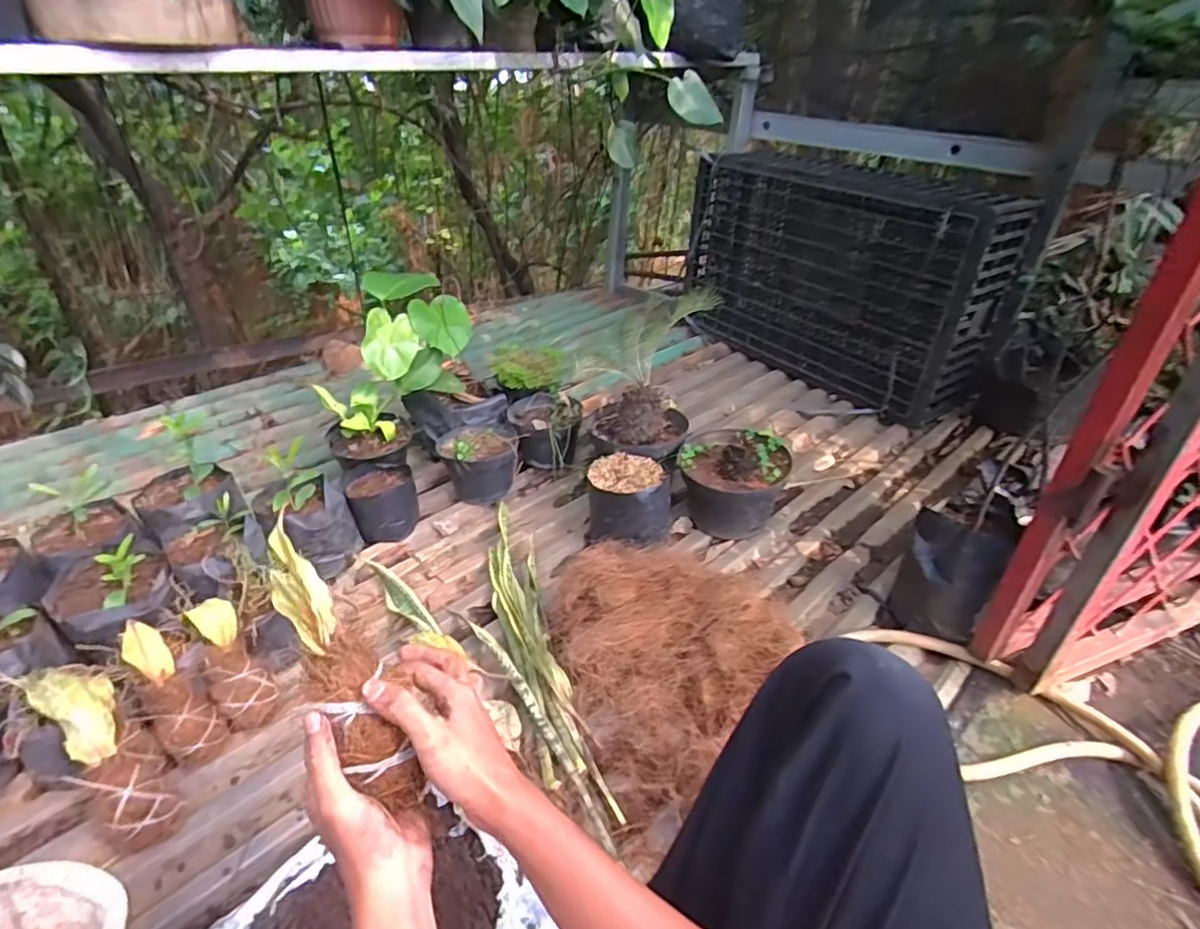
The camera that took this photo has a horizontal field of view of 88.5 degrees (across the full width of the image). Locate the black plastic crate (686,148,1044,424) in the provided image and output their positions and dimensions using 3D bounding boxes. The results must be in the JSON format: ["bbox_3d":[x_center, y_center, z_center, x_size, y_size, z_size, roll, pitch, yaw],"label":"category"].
[{"bbox_3d":[0.650,-0.532,1.763,0.373,0.556,0.871,-12,38,-23],"label":"black plastic crate"}]

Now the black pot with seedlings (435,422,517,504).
[{"bbox_3d":[-0.262,-0.010,1.336,0.161,0.139,0.177,3,35,-2],"label":"black pot with seedlings"}]

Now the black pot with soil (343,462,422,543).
[{"bbox_3d":[-0.439,0.075,1.251,0.130,0.114,0.132,3,35,-2],"label":"black pot with soil"}]

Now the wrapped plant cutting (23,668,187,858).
[{"bbox_3d":[-0.614,0.353,0.763,0.081,0.064,0.261,-32,88,-38],"label":"wrapped plant cutting"}]

